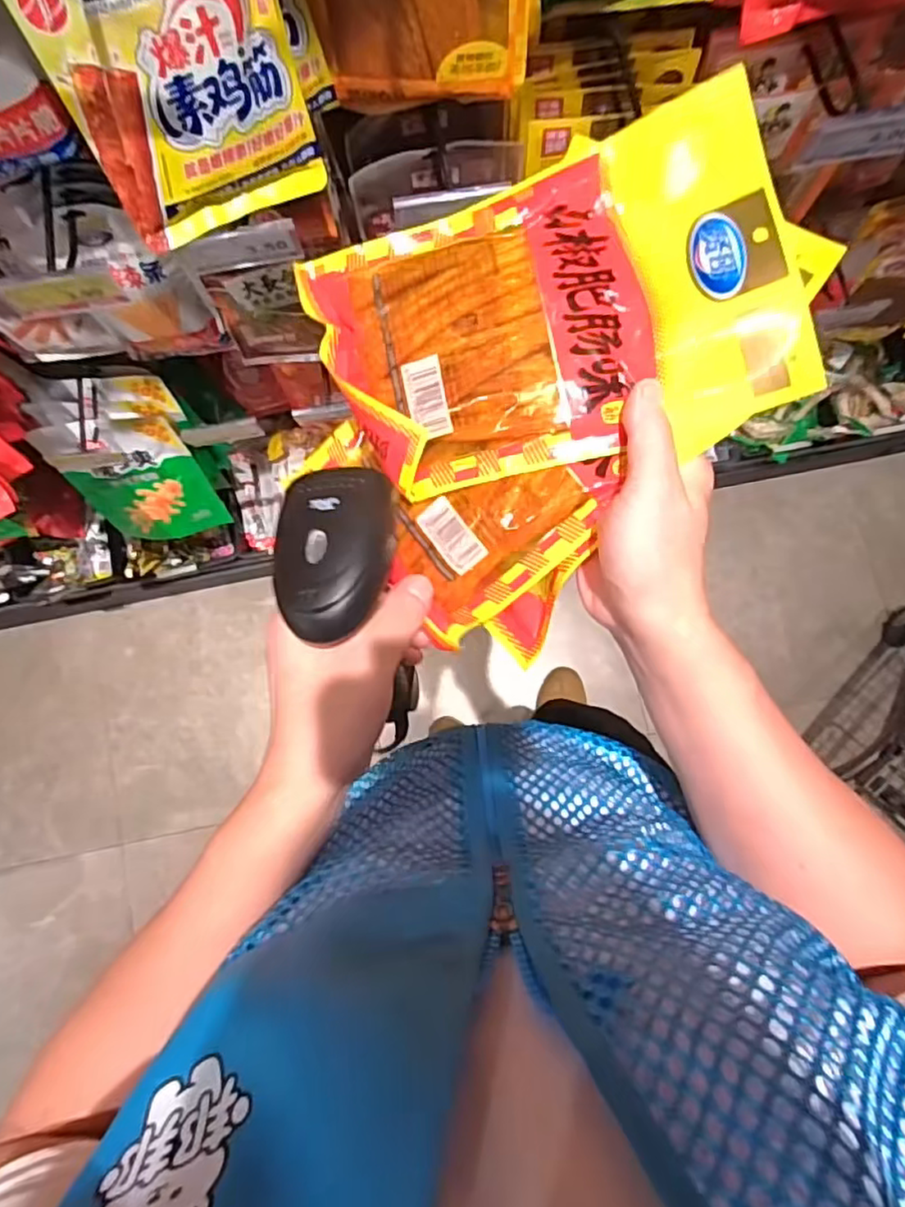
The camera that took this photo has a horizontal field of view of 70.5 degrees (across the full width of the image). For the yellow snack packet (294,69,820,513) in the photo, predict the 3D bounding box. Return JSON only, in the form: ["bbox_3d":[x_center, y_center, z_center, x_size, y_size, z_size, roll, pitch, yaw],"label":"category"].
[{"bbox_3d":[0.047,-0.154,0.345,0.244,0.022,0.161,-12,83,13],"label":"yellow snack packet"}]

